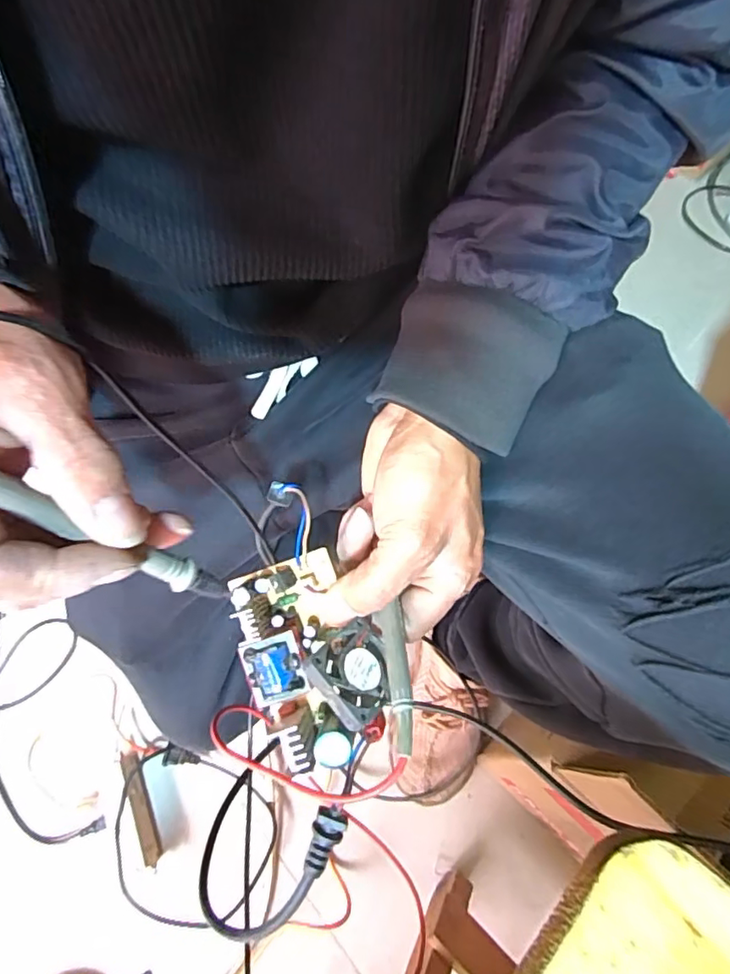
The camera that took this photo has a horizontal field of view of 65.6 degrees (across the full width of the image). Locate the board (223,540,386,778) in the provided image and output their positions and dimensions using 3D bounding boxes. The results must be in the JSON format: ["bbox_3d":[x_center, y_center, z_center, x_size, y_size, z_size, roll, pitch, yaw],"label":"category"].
[{"bbox_3d":[-0.028,0.086,0.286,0.063,0.041,0.099,-16,67,-8],"label":"board"}]

